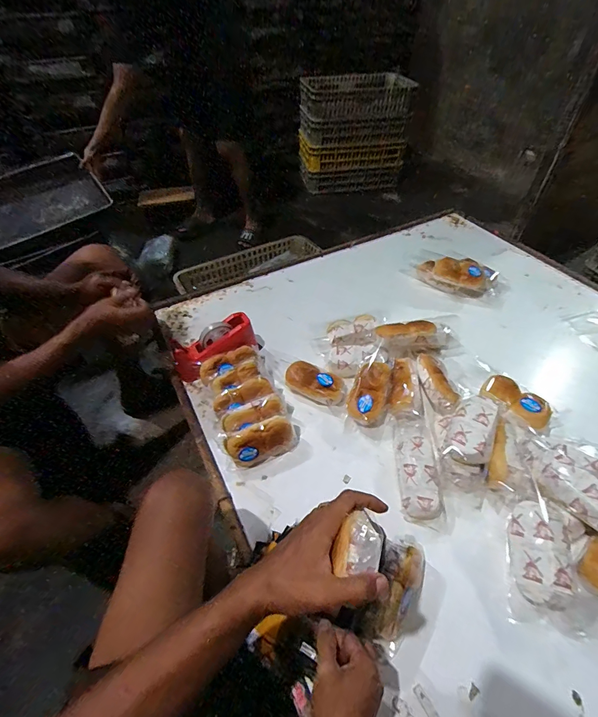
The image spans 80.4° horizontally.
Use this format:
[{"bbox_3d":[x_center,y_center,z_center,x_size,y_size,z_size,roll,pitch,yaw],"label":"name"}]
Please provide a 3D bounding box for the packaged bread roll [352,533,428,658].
[{"bbox_3d":[0.147,0.354,0.537,0.072,0.066,0.158,24,52,21],"label":"packaged bread roll"}]

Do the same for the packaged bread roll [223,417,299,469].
[{"bbox_3d":[-0.072,0.168,0.713,0.148,0.079,0.052,-16,50,-13],"label":"packaged bread roll"}]

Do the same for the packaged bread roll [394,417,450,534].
[{"bbox_3d":[0.231,0.206,0.681,0.085,0.049,0.207,4,48,4],"label":"packaged bread roll"}]

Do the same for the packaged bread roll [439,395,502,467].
[{"bbox_3d":[0.326,0.133,0.672,0.092,0.057,0.135,26,53,22],"label":"packaged bread roll"}]

